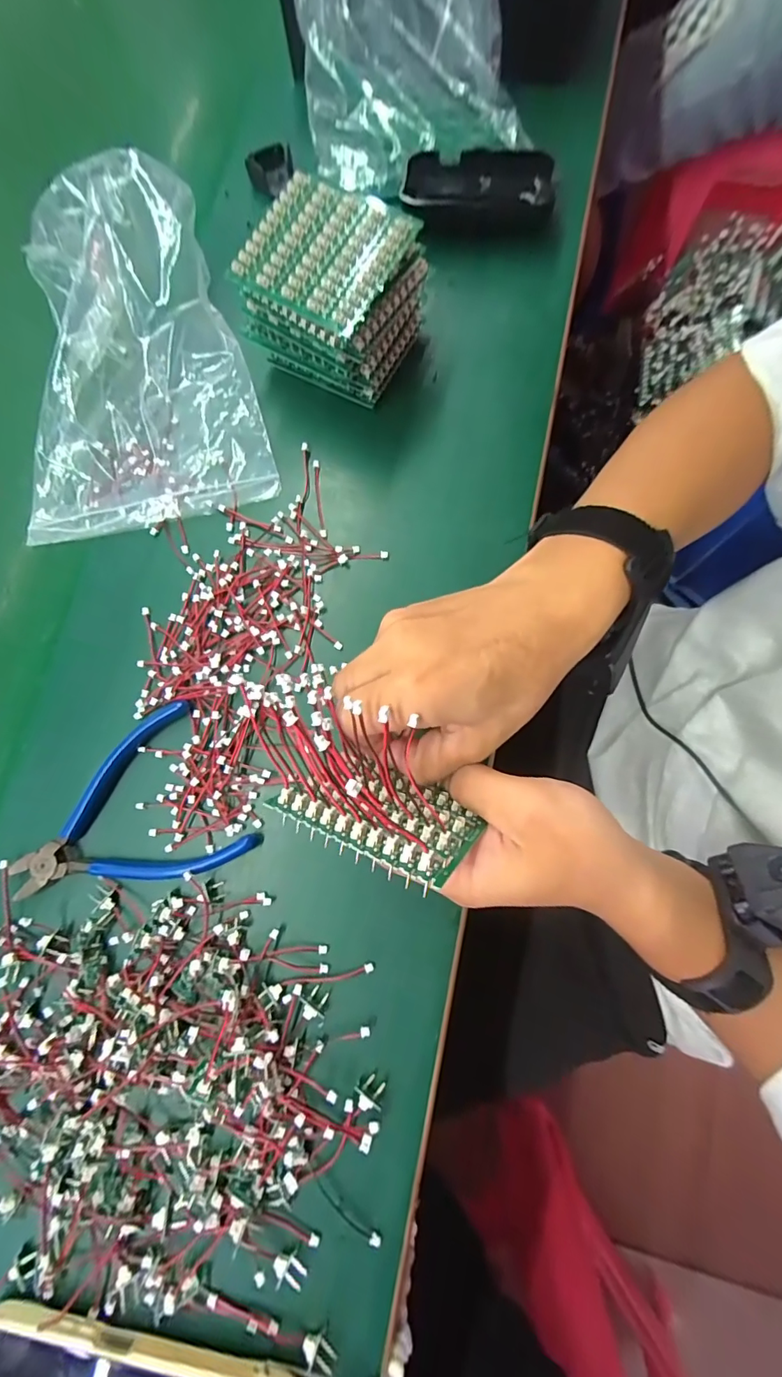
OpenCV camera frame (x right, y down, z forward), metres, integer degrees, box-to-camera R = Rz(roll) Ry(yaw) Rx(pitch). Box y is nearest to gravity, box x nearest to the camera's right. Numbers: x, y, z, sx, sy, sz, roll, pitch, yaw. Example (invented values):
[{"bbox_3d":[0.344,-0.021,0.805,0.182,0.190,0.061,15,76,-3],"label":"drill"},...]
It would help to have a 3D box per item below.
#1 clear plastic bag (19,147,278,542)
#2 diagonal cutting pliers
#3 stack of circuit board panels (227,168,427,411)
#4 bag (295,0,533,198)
[{"bbox_3d":[-0.188,-0.227,0.312,0.173,0.059,0.223,-14,80,-2],"label":"clear plastic bag"},{"bbox_3d":[-0.164,0.084,0.284,0.136,0.011,0.103,-30,81,-4],"label":"diagonal cutting pliers"},{"bbox_3d":[-0.038,-0.250,0.306,0.093,0.075,0.084,33,81,7],"label":"stack of circuit board panels"},{"bbox_3d":[0.000,-0.501,0.328,0.144,0.098,0.200,-15,79,-2],"label":"bag"}]

